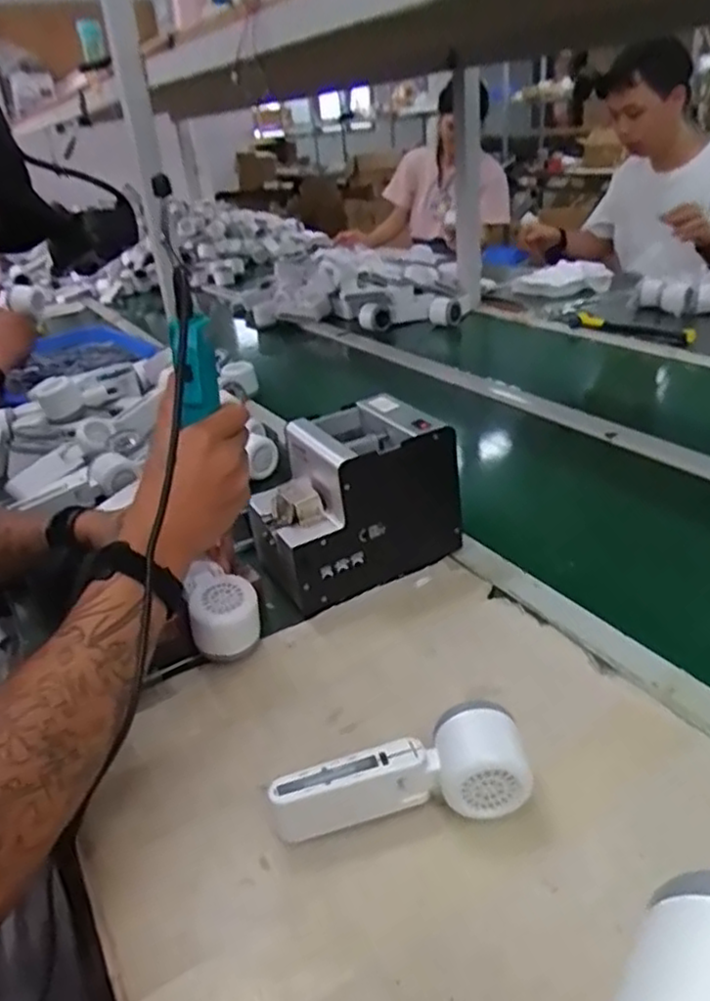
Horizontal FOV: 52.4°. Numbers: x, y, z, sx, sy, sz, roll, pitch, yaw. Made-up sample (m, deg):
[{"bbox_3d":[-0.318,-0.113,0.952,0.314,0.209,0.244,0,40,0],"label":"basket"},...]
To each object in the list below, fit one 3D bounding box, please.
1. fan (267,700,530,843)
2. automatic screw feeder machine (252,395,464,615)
[{"bbox_3d":[0.029,0.180,0.478,0.167,0.054,0.049,-7,27,-3],"label":"fan"},{"bbox_3d":[-0.005,-0.001,0.733,0.181,0.153,0.126,-16,28,-20],"label":"automatic screw feeder machine"}]

